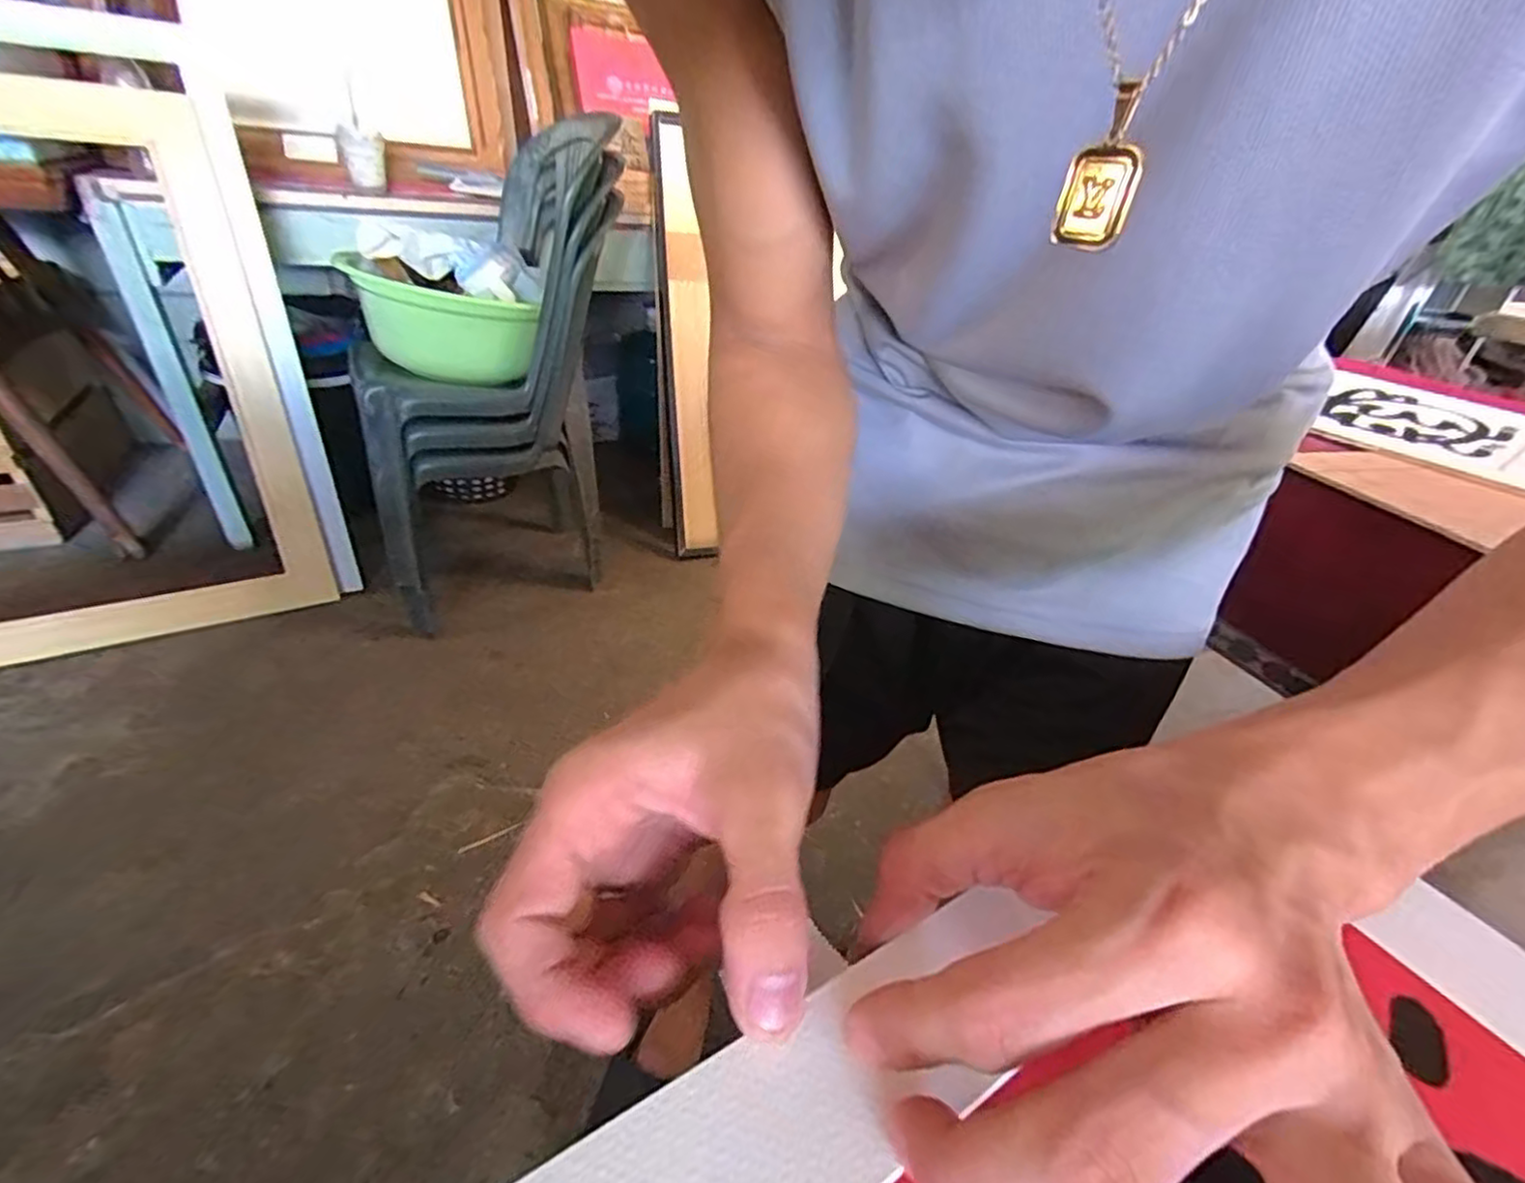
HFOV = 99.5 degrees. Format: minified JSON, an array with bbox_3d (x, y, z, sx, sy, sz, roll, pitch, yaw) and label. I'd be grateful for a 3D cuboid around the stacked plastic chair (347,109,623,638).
[{"bbox_3d":[-0.548,-0.424,1.387,0.472,0.923,0.510,0,33,-11],"label":"stacked plastic chair"}]

